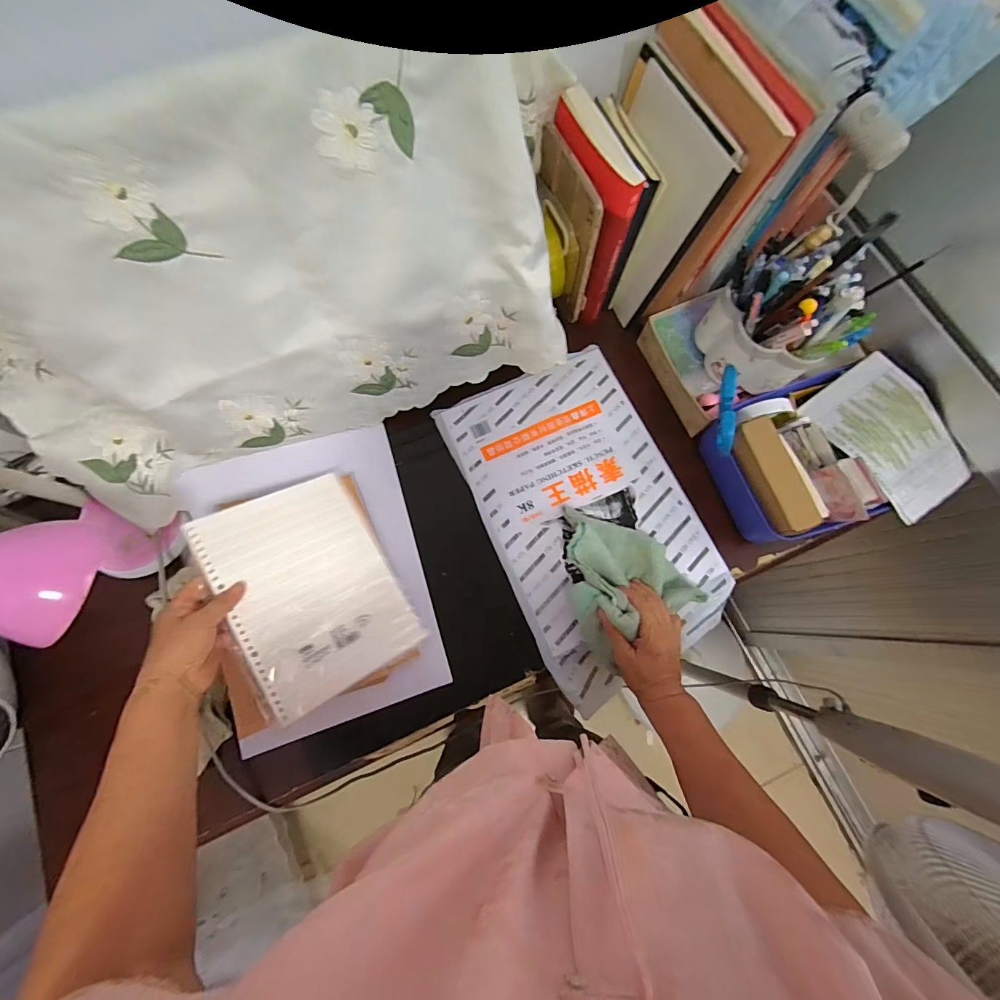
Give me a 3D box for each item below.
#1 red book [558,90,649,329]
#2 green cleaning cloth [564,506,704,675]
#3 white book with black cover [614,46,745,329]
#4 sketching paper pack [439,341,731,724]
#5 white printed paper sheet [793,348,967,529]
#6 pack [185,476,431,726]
[{"bbox_3d":[0.116,-0.374,0.572,0.053,0.214,0.159,-21,76,-5],"label":"red book"},{"bbox_3d":[0.139,0.090,0.537,0.155,0.065,0.180,-36,78,-8],"label":"green cleaning cloth"},{"bbox_3d":[0.187,-0.382,0.567,0.029,0.248,0.178,-19,76,-15],"label":"white book with black cover"},{"bbox_3d":[0.120,0.015,0.596,0.271,0.028,0.436,-24,76,-5],"label":"sketching paper pack"},{"bbox_3d":[0.498,-0.082,0.543,0.122,0.032,0.190,-30,77,-7],"label":"white printed paper sheet"},{"bbox_3d":[-0.227,0.102,0.520,0.185,0.018,0.248,-25,81,-32],"label":"pack"}]

